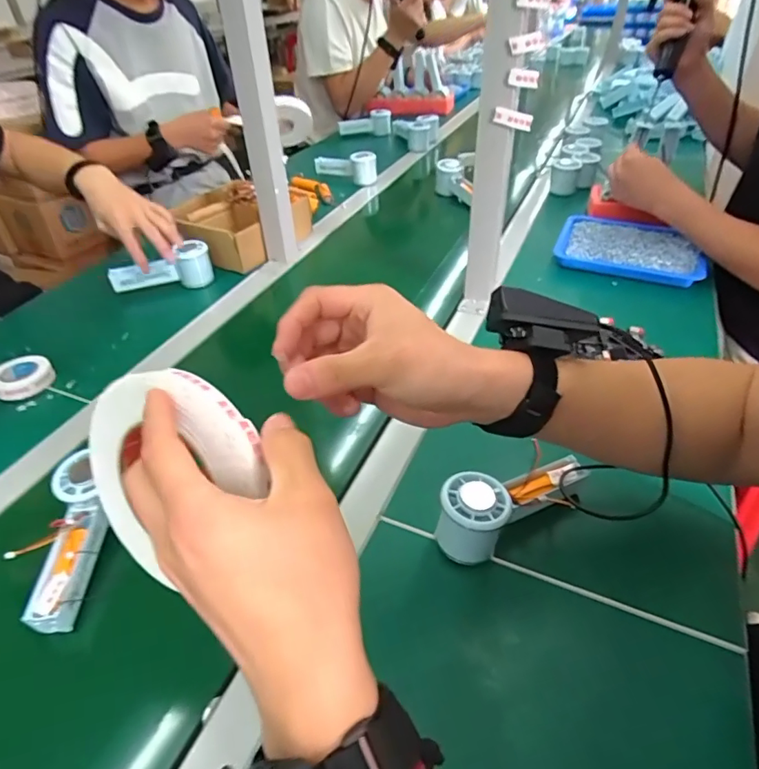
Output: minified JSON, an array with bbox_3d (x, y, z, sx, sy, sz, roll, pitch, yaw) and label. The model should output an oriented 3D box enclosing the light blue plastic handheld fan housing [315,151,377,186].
[{"bbox_3d":[-0.078,-0.506,1.146,0.151,0.071,0.053,28,52,29],"label":"light blue plastic handheld fan housing"}]

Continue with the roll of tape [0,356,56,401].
[{"bbox_3d":[-0.451,-0.007,0.630,0.067,0.027,0.067,32,51,33],"label":"roll of tape"}]

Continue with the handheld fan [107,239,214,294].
[{"bbox_3d":[-0.341,-0.180,0.779,0.150,0.061,0.045,-16,45,-13],"label":"handheld fan"}]

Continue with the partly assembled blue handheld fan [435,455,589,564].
[{"bbox_3d":[0.116,0.099,0.444,0.142,0.064,0.056,-28,49,-24],"label":"partly assembled blue handheld fan"}]

